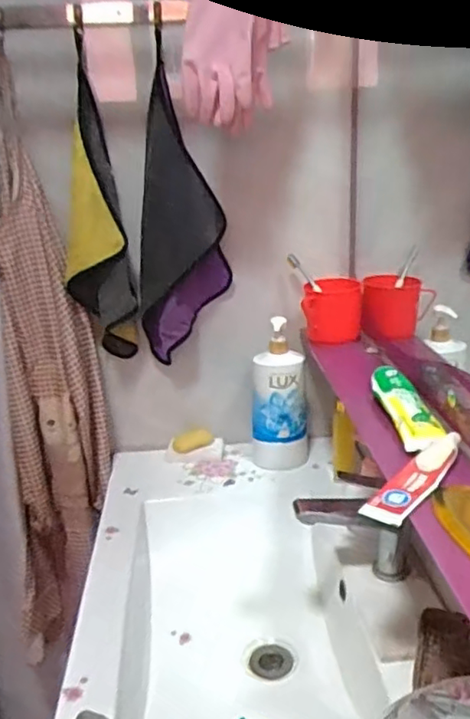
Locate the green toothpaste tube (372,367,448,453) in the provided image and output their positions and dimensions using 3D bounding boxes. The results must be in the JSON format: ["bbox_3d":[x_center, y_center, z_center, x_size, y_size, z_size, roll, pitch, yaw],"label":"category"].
[{"bbox_3d":[0.206,0.056,0.744,0.047,0.025,0.190,-3,20,-1],"label":"green toothpaste tube"}]

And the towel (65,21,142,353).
[{"bbox_3d":[-0.228,-0.231,1.006,0.107,0.475,0.070,-7,20,-11],"label":"towel"}]

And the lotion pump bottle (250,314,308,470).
[{"bbox_3d":[0.079,0.072,1.097,0.100,0.254,0.065,-2,20,3],"label":"lotion pump bottle"}]

